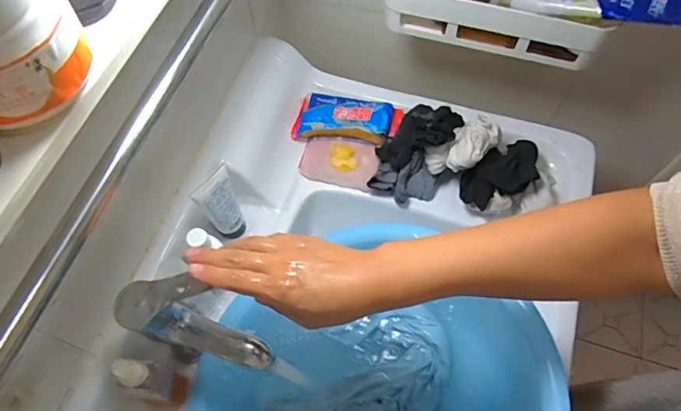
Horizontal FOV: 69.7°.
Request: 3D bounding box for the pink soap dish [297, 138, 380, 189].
[{"bbox_3d":[-0.002,-0.064,0.692,0.105,0.014,0.066,13,83,7],"label":"pink soap dish"}]

